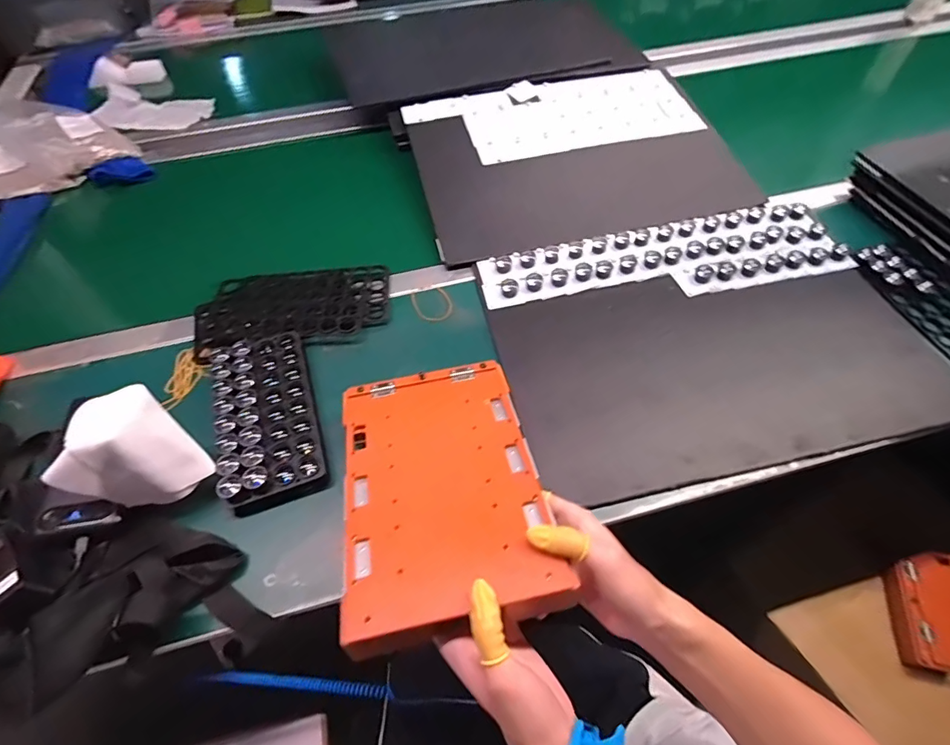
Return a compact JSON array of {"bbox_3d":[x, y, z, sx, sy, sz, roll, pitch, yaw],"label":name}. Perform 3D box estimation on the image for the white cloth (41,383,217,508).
[{"bbox_3d":[-0.309,0.069,0.420,0.090,0.093,0.072,-23,58,-13],"label":"white cloth"}]

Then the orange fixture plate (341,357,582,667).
[{"bbox_3d":[-0.031,0.097,0.416,0.162,0.035,0.246,-11,43,-5],"label":"orange fixture plate"}]

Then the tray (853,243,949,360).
[{"bbox_3d":[0.575,-0.095,0.579,0.087,0.013,0.193,-14,57,-7],"label":"tray"}]

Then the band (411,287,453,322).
[{"bbox_3d":[-0.055,-0.090,0.613,0.049,0.004,0.057,-27,62,-16],"label":"band"}]

